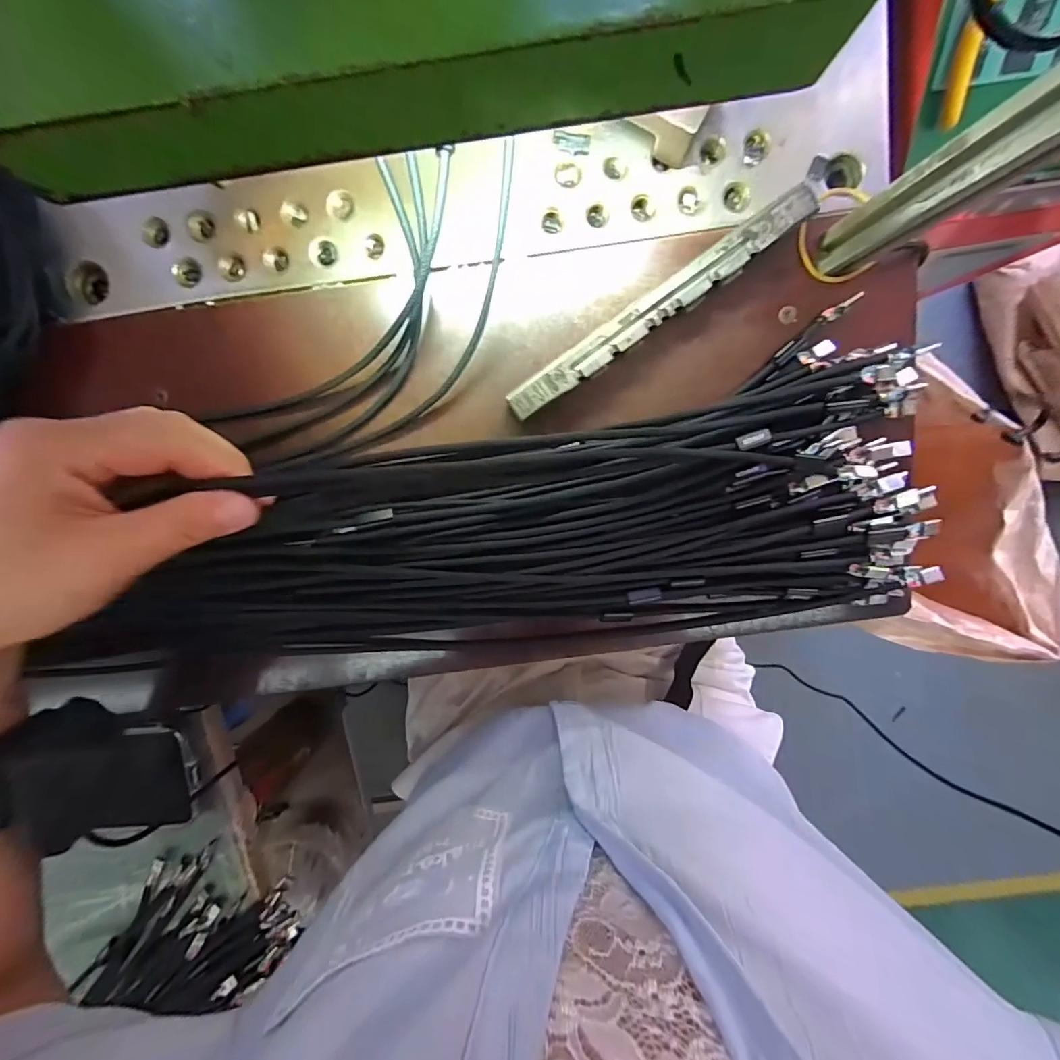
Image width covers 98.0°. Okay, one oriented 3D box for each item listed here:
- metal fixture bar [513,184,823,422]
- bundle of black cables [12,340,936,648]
[{"bbox_3d":[0.064,-0.114,0.240,0.174,0.020,0.017,-34,97,6],"label":"metal fixture bar"},{"bbox_3d":[-0.004,0.008,0.260,0.434,0.047,0.140,-10,99,2],"label":"bundle of black cables"}]

